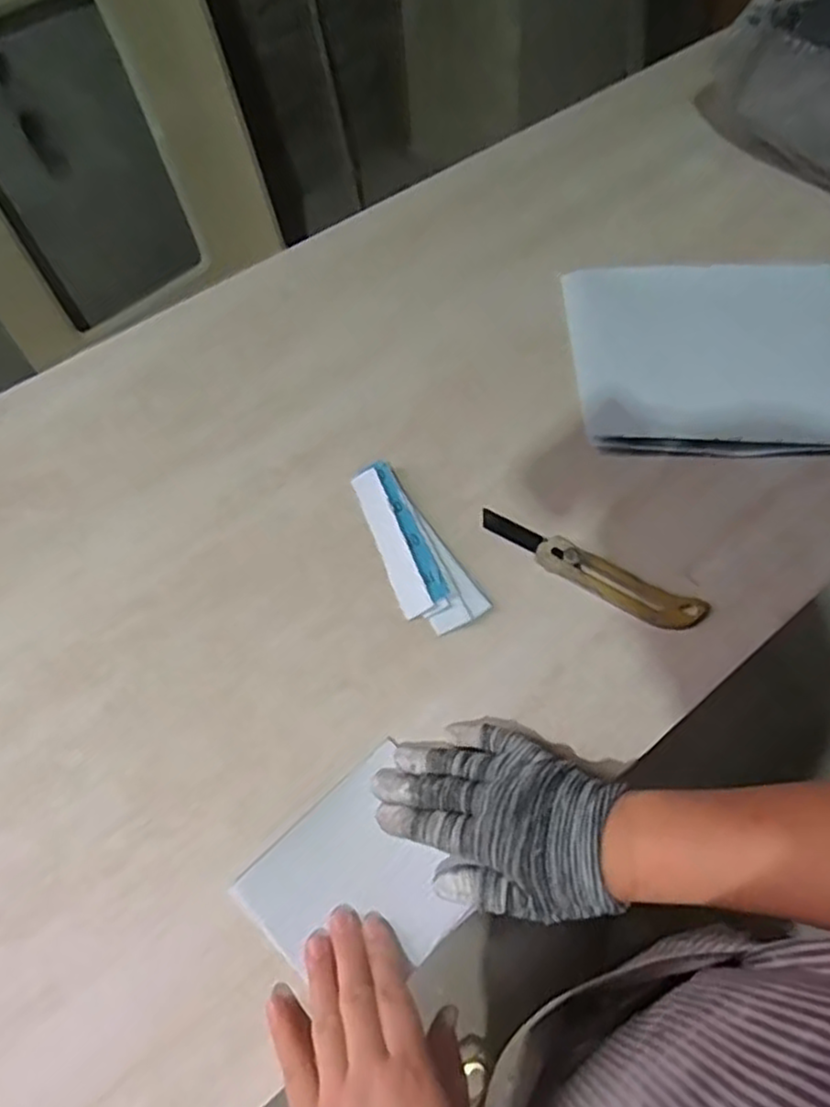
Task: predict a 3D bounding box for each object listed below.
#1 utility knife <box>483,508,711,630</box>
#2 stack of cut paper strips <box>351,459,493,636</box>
[{"bbox_3d":[0.136,0.013,0.574,0.183,0.008,0.035,26,63,15],"label":"utility knife"},{"bbox_3d":[-0.007,-0.007,0.580,0.056,0.012,0.156,-29,64,-16],"label":"stack of cut paper strips"}]

